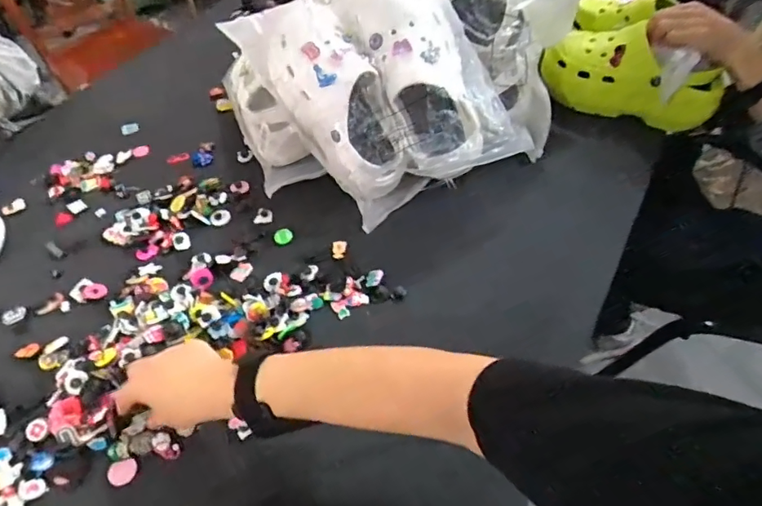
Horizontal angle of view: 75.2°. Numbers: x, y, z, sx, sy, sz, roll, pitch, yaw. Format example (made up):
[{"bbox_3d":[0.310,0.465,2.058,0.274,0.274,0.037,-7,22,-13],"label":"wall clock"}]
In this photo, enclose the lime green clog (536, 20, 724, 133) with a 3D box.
[{"bbox_3d":[0.372,-0.267,0.753,0.254,0.099,0.099,33,61,27],"label":"lime green clog"}]

